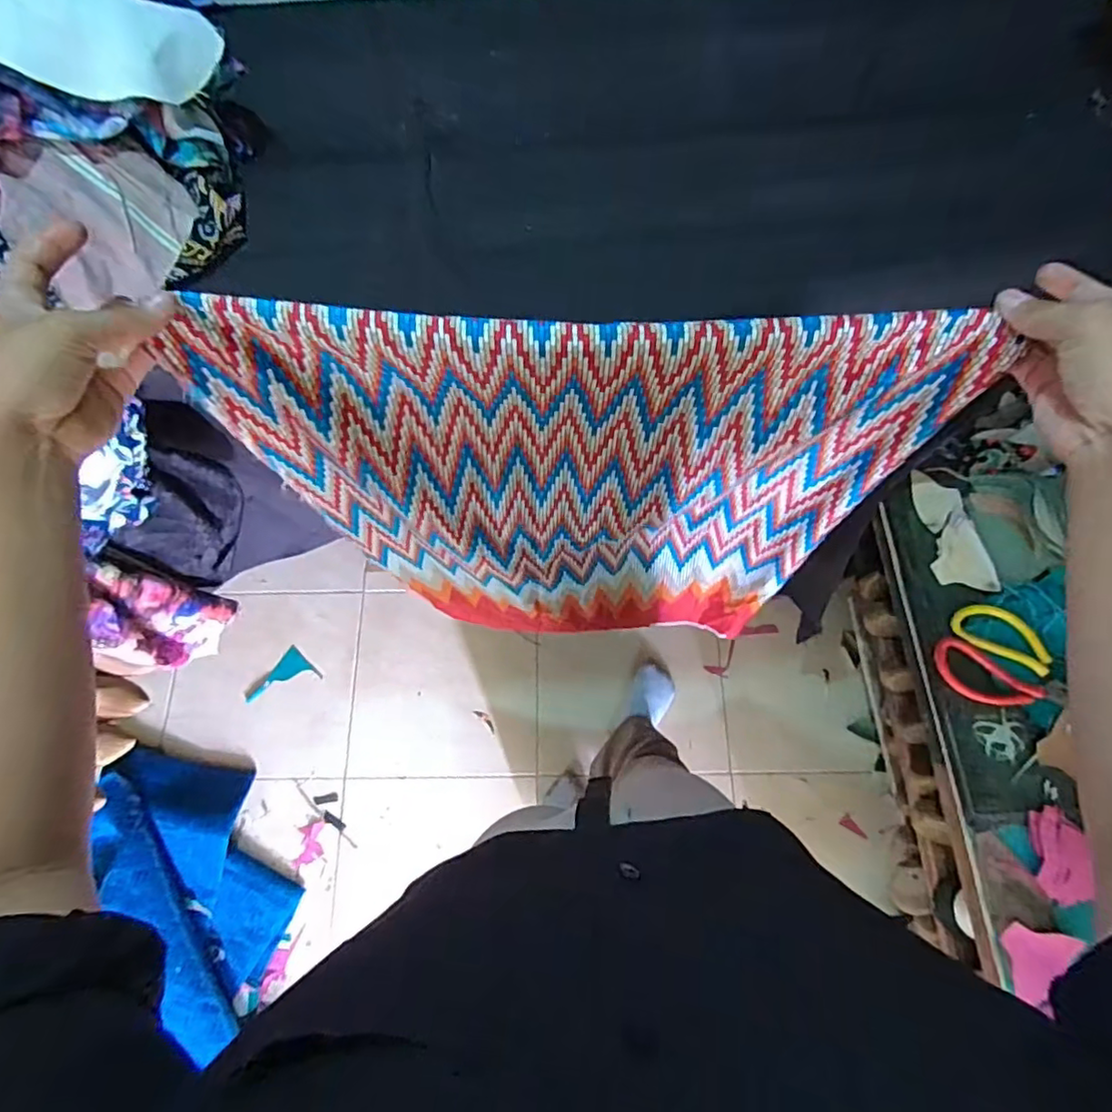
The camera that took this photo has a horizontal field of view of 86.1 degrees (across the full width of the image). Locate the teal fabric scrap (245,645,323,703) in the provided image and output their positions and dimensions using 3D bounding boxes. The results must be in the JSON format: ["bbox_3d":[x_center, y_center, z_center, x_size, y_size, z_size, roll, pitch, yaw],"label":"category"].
[{"bbox_3d":[-0.592,0.281,1.292,0.104,0.015,0.144,39,77,14],"label":"teal fabric scrap"}]

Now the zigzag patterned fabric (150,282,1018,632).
[{"bbox_3d":[0.018,-0.031,0.543,0.466,0.474,0.063,0,71,2],"label":"zigzag patterned fabric"}]

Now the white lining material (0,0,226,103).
[{"bbox_3d":[-0.407,-0.436,0.493,0.226,0.042,0.102,-14,69,-30],"label":"white lining material"}]

